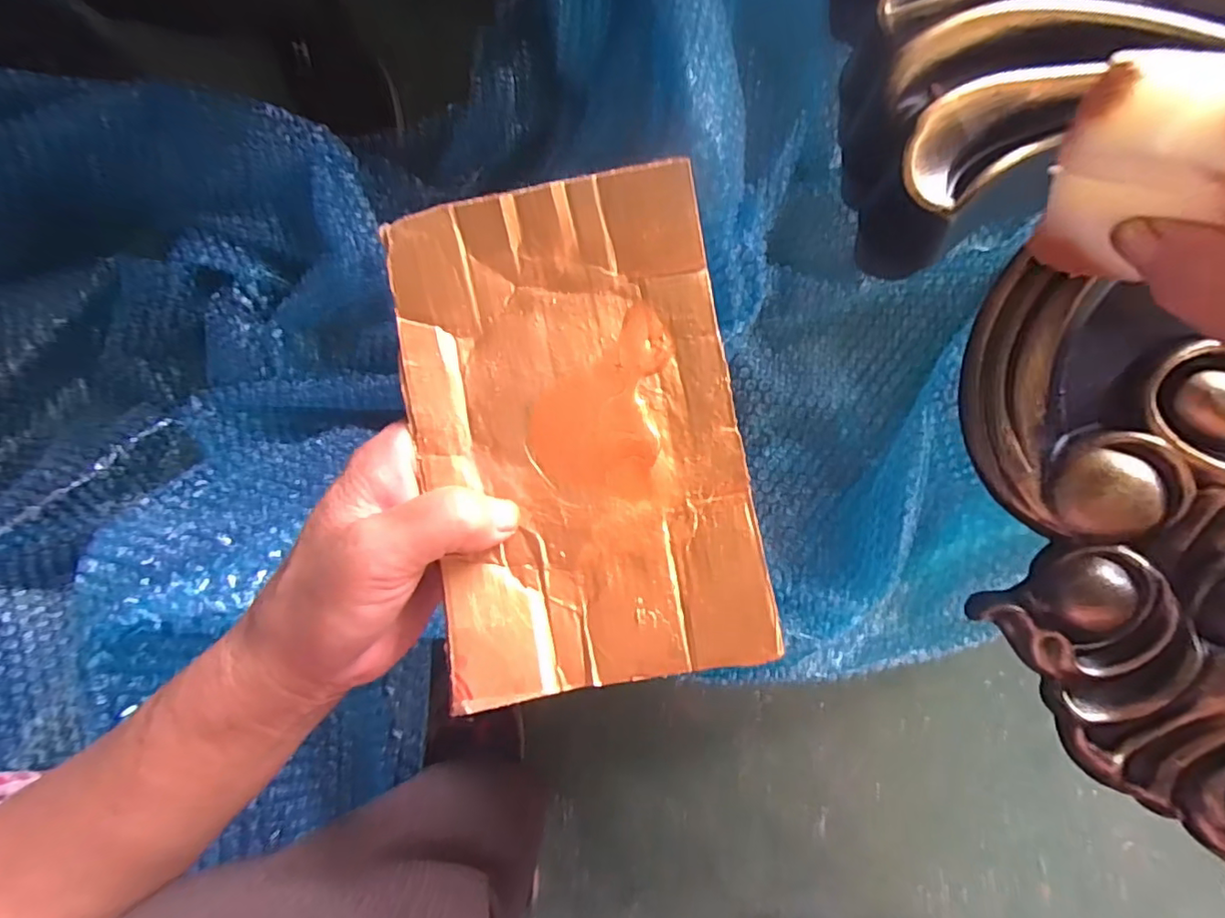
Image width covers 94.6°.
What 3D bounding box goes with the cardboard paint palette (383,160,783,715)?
[{"bbox_3d":[-0.012,-0.007,0.195,0.108,0.020,0.166,-10,86,6],"label":"cardboard paint palette"}]

